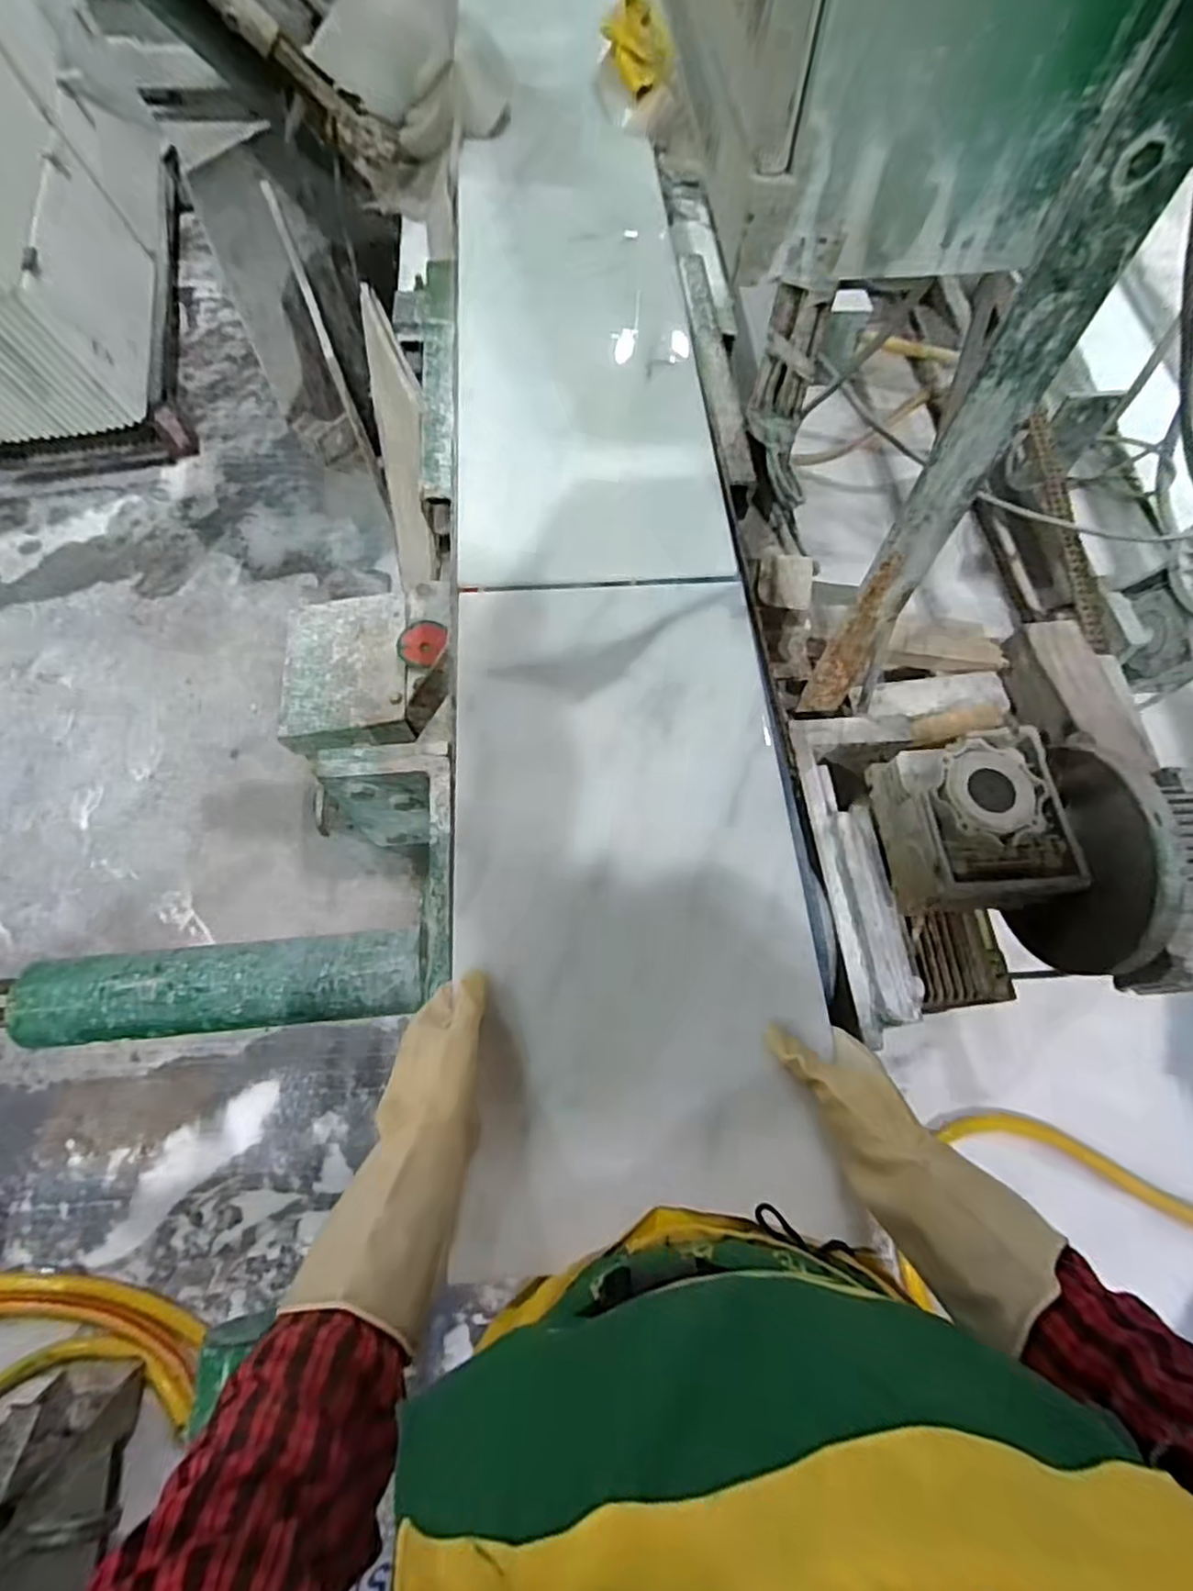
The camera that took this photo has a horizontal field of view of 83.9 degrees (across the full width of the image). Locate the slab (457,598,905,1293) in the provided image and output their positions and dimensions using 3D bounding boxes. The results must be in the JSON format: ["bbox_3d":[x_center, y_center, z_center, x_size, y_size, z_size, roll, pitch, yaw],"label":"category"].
[{"bbox_3d":[0.030,0.052,0.581,0.300,0.023,0.579,-3,67,-4],"label":"slab"}]

